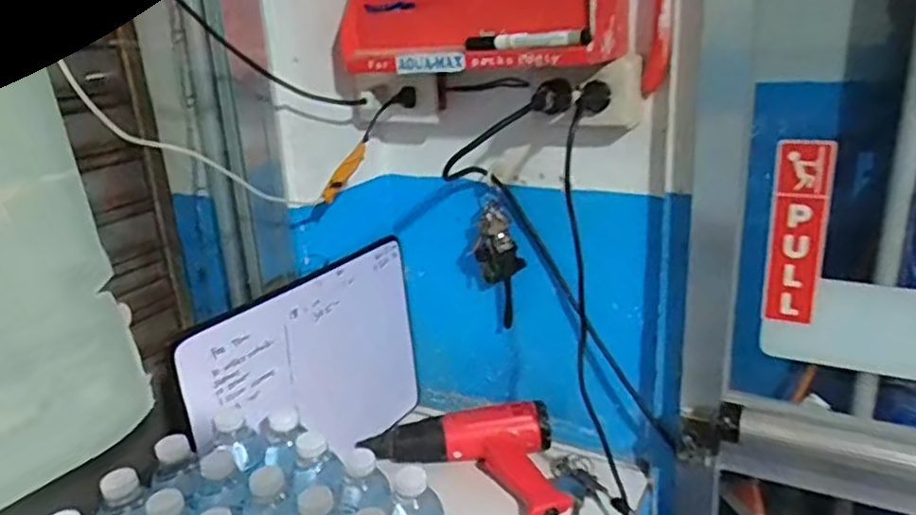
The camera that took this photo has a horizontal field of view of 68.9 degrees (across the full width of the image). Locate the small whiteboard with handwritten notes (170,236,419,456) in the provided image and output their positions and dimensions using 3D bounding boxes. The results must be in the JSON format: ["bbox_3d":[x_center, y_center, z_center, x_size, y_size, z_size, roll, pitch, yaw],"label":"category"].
[{"bbox_3d":[-0.182,0.155,0.890,0.020,0.272,0.382,7,21,33],"label":"small whiteboard with handwritten notes"}]

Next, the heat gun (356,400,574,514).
[{"bbox_3d":[0.039,0.263,0.921,0.291,0.073,0.157,10,24,31],"label":"heat gun"}]

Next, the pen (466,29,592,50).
[{"bbox_3d":[0.069,-0.224,0.688,0.136,0.015,0.012,8,23,28],"label":"pen"}]

